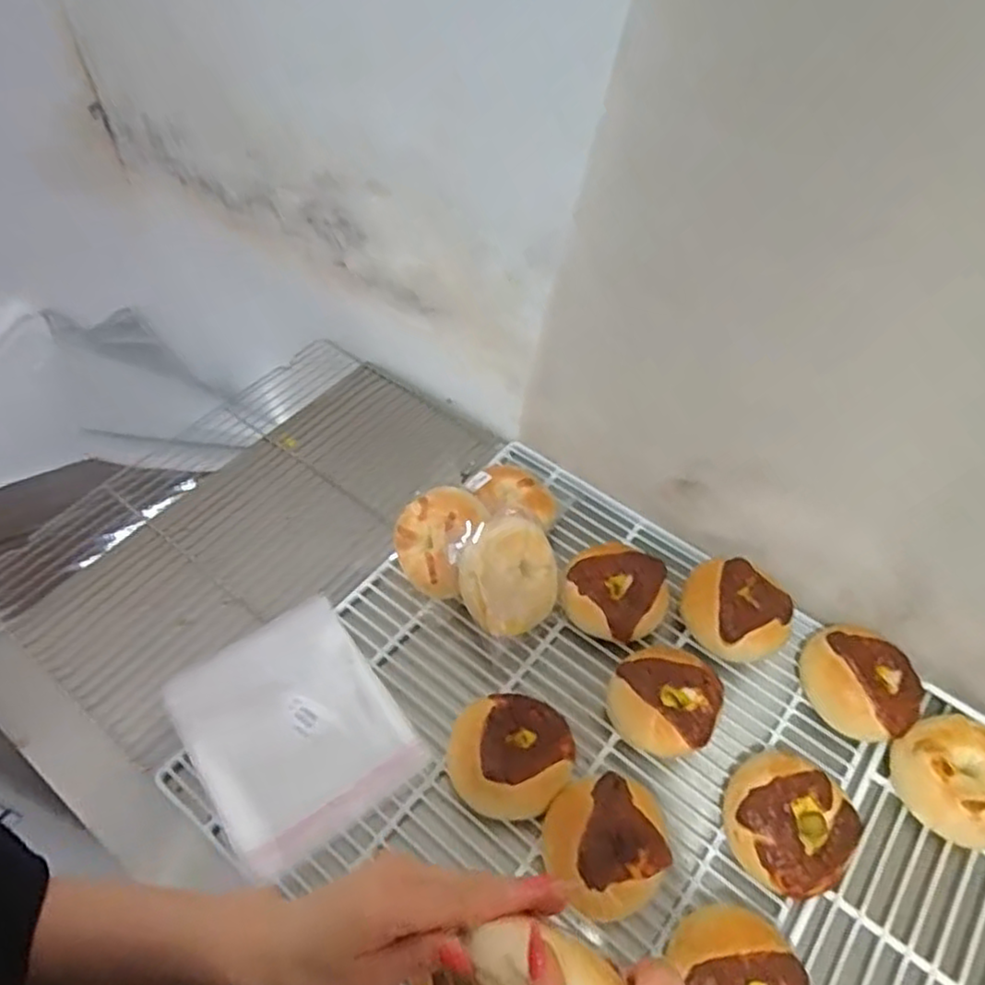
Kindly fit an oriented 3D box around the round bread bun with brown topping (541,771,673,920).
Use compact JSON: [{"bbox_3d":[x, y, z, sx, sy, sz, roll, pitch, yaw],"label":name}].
[{"bbox_3d":[0.097,0.298,0.604,0.105,0.045,0.109,3,53,2],"label":"round bread bun with brown topping"}]

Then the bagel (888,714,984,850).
[{"bbox_3d":[0.430,0.263,0.652,0.098,0.056,0.105,0,53,0],"label":"bagel"}]

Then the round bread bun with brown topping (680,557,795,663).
[{"bbox_3d":[0.250,0.119,0.735,0.090,0.050,0.099,-15,55,-12],"label":"round bread bun with brown topping"}]

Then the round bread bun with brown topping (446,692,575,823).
[{"bbox_3d":[0.017,0.241,0.650,0.111,0.058,0.106,0,53,0],"label":"round bread bun with brown topping"}]

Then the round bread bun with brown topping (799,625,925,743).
[{"bbox_3d":[0.359,0.185,0.698,0.093,0.061,0.111,-35,61,-23],"label":"round bread bun with brown topping"}]

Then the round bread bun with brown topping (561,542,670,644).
[{"bbox_3d":[0.129,0.108,0.752,0.104,0.054,0.096,0,53,0],"label":"round bread bun with brown topping"}]

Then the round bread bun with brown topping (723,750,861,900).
[{"bbox_3d":[0.255,0.289,0.618,0.101,0.066,0.106,0,53,0],"label":"round bread bun with brown topping"}]

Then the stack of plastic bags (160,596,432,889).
[{"bbox_3d":[-0.190,0.224,0.676,0.179,0.030,0.209,-29,59,-20],"label":"stack of plastic bags"}]

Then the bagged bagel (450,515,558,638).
[{"bbox_3d":[0.011,0.083,0.726,0.100,0.050,0.117,-21,99,-22],"label":"bagged bagel"}]

